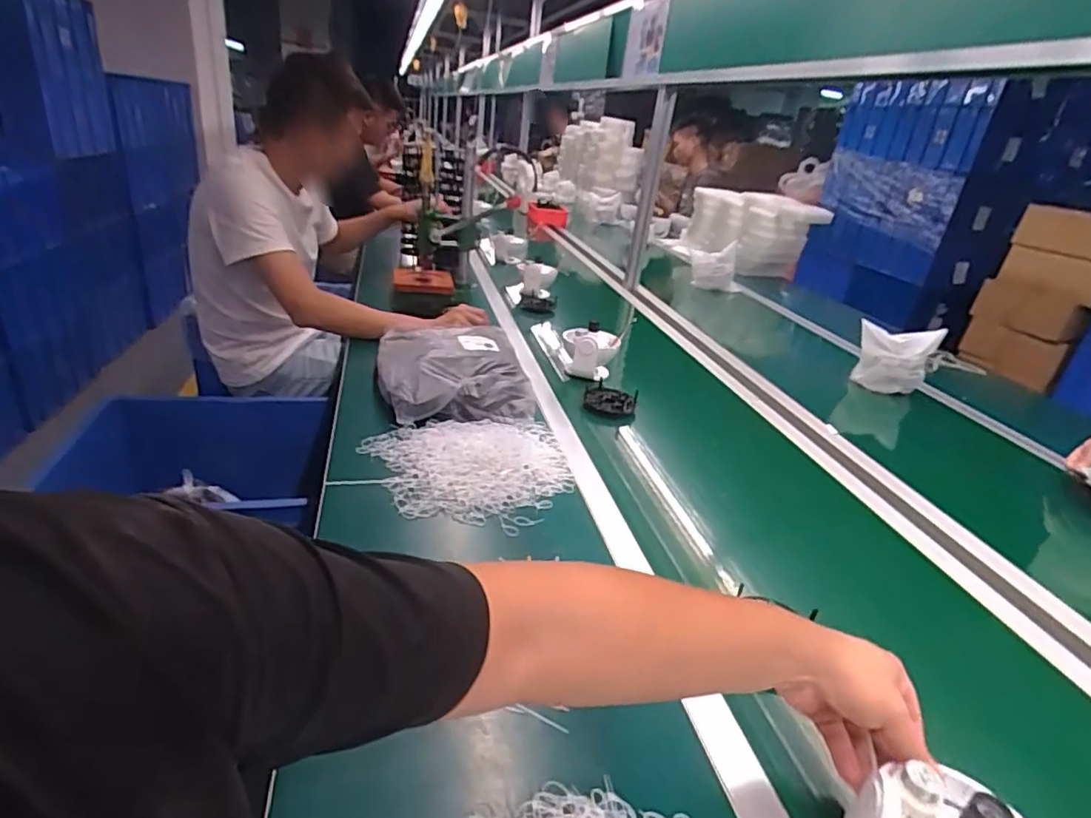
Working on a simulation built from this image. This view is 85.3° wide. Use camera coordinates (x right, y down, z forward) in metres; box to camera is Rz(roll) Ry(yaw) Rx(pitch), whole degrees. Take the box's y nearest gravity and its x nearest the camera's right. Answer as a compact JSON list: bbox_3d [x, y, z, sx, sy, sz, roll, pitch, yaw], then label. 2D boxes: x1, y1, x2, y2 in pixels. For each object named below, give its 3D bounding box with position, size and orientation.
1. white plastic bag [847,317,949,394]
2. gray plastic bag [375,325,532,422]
[{"bbox_3d":[0.811,-0.117,1.382,0.140,0.146,0.147,-10,31,-31],"label":"white plastic bag"},{"bbox_3d":[-0.175,-0.080,1.095,0.258,0.075,0.315,-1,27,-17],"label":"gray plastic bag"}]

